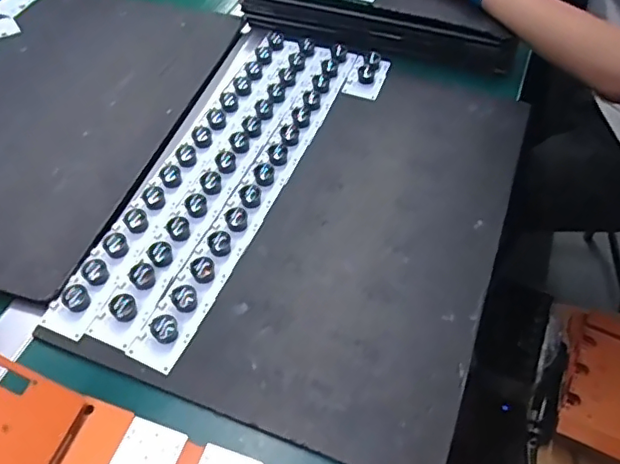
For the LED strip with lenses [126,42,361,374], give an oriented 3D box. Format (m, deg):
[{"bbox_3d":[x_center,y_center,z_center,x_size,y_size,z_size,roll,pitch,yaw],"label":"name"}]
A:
[{"bbox_3d":[-0.046,-0.062,0.609,0.043,0.019,0.469,19,54,14],"label":"LED strip with lenses"}]

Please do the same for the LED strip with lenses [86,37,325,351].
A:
[{"bbox_3d":[-0.088,-0.076,0.617,0.049,0.019,0.456,19,54,14],"label":"LED strip with lenses"}]

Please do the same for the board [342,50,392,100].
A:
[{"bbox_3d":[0.073,-0.203,0.718,0.045,0.019,0.074,16,54,12],"label":"board"}]

